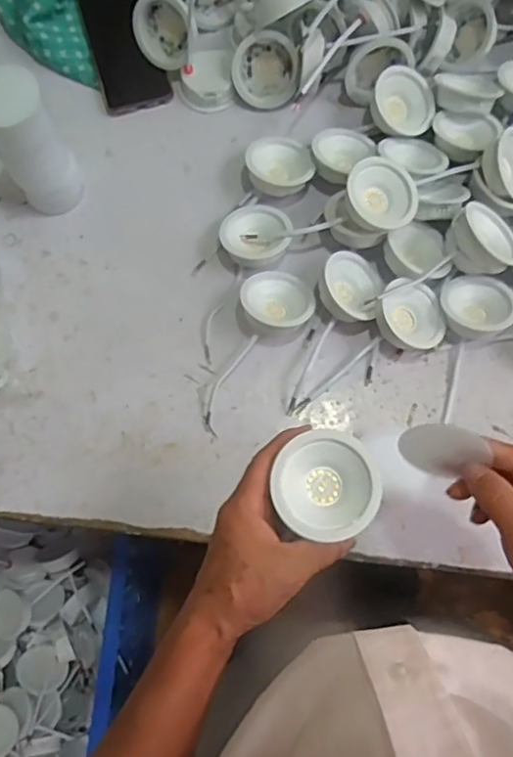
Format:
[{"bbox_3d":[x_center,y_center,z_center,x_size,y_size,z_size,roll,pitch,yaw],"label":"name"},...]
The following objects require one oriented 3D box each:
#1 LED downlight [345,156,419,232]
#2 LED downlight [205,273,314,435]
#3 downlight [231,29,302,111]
[{"bbox_3d":[0.117,-0.174,0.571,0.070,0.036,0.066,27,75,-10],"label":"LED downlight"},{"bbox_3d":[0.003,-0.025,0.565,0.071,0.040,0.166,17,78,5],"label":"LED downlight"},{"bbox_3d":[0.010,-0.336,0.634,0.068,0.071,0.025,28,40,-27],"label":"downlight"}]

